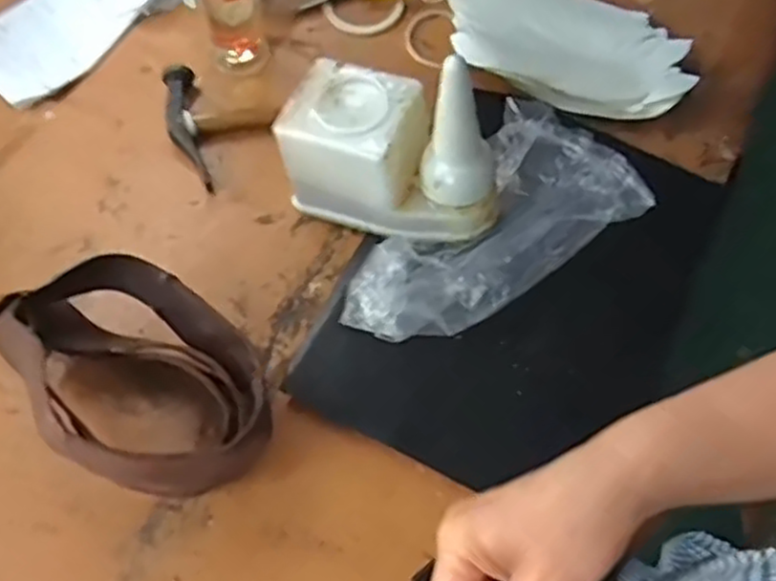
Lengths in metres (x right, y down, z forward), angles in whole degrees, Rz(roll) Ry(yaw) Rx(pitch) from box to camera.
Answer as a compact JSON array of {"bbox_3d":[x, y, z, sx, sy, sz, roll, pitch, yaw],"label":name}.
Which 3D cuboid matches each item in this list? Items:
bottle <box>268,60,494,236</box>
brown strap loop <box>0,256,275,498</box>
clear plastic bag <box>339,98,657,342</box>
[{"bbox_3d":[0.007,-0.135,0.709,0.210,0.185,0.096,20,65,6],"label":"bottle"},{"bbox_3d":[-0.208,0.069,0.640,0.165,0.120,0.250,-39,72,-19],"label":"brown strap loop"},{"bbox_3d":[0.088,-0.067,0.744,0.319,0.058,0.167,-30,70,-16],"label":"clear plastic bag"}]

